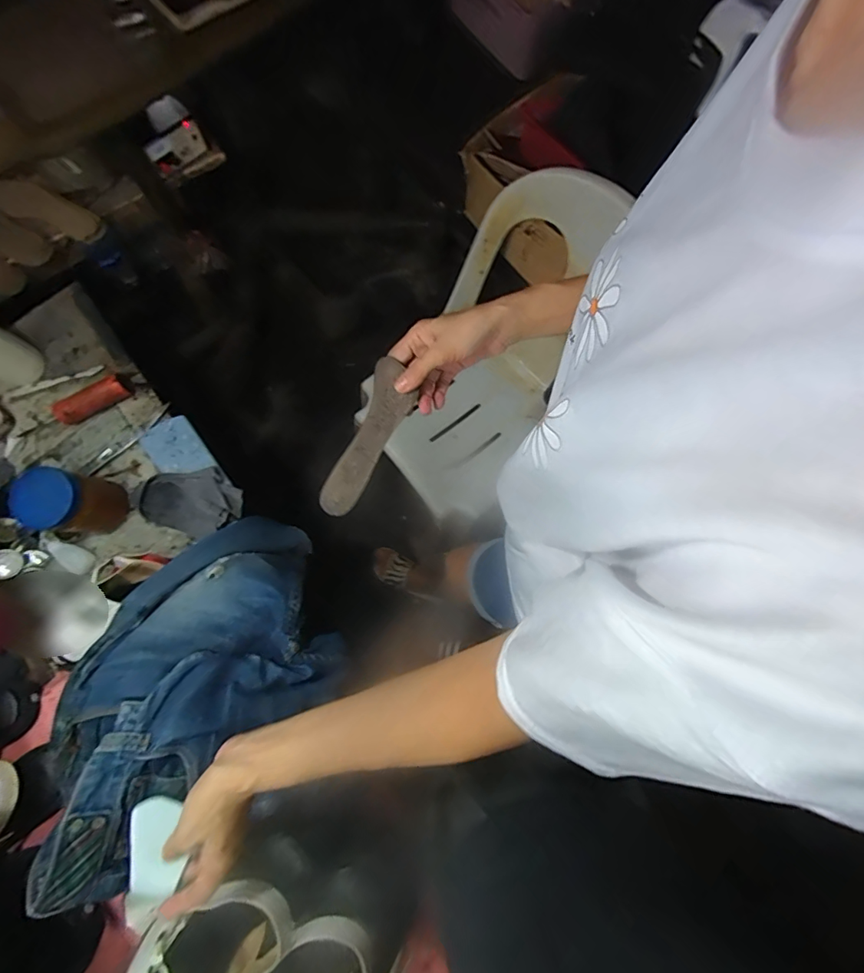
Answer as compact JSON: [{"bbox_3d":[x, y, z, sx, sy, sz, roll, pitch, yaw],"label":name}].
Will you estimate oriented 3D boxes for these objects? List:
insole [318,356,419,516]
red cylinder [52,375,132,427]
[{"bbox_3d":[-0.062,-0.044,0.469,0.044,0.009,0.155,26,91,5],"label":"insole"},{"bbox_3d":[-0.530,-0.133,0.746,0.114,0.036,0.031,-28,80,-6],"label":"red cylinder"}]

